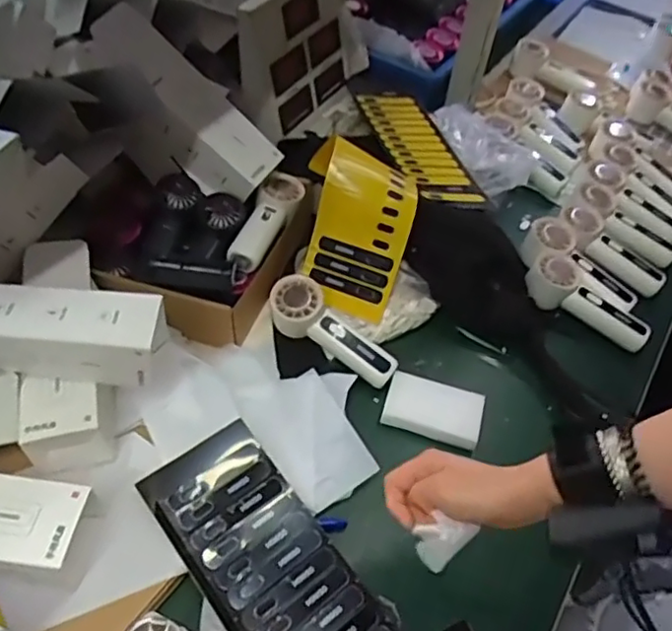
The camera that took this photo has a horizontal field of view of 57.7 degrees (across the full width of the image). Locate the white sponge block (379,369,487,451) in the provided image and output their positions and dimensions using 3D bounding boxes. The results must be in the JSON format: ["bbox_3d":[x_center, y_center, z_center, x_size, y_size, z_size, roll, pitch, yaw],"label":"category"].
[{"bbox_3d":[0.105,0.099,0.654,0.101,0.018,0.062,15,51,7],"label":"white sponge block"}]

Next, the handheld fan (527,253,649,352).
[{"bbox_3d":[0.311,-0.020,0.748,0.154,0.046,0.062,29,54,18],"label":"handheld fan"}]

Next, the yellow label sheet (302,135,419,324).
[{"bbox_3d":[0.029,-0.096,0.715,0.109,0.185,0.031,16,9,10],"label":"yellow label sheet"}]

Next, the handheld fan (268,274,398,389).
[{"bbox_3d":[-0.005,0.021,0.686,0.160,0.056,0.058,37,55,6],"label":"handheld fan"}]

